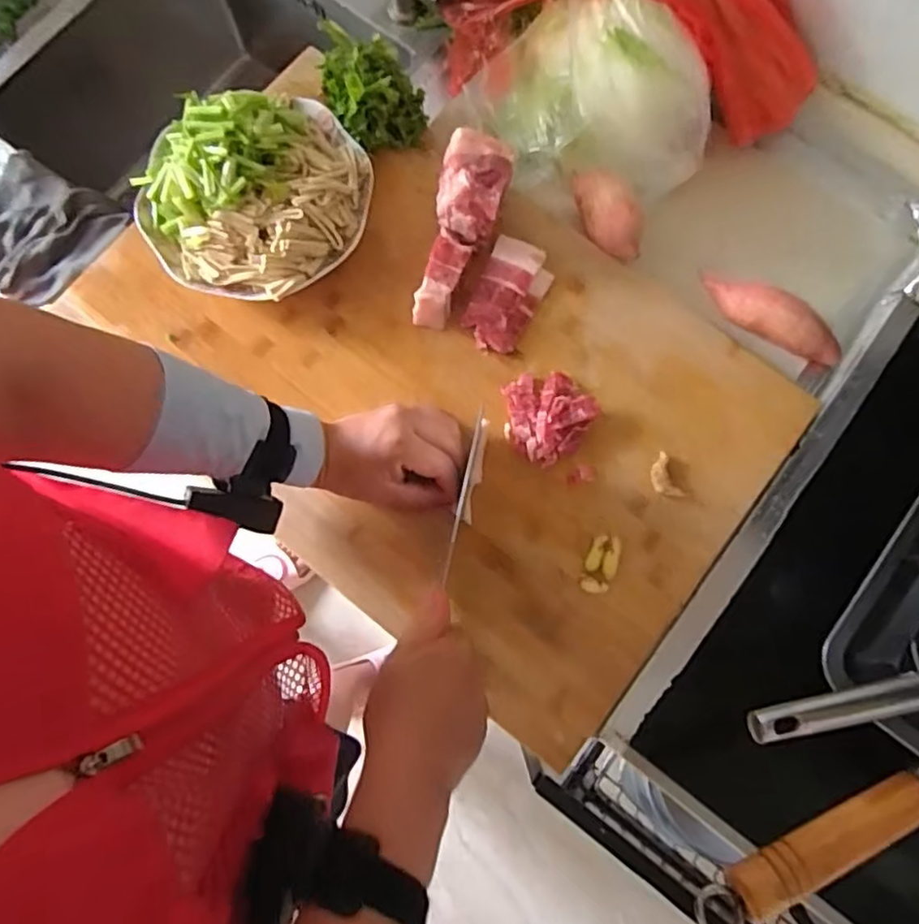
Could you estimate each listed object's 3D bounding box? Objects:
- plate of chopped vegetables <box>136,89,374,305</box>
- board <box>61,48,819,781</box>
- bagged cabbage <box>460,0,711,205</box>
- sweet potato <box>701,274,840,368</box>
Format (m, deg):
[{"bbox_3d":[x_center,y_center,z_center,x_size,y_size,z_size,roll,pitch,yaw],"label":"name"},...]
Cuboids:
[{"bbox_3d":[-0.176,-0.232,0.566,0.193,0.091,0.172,-39,81,-7],"label":"plate of chopped vegetables"},{"bbox_3d":[-0.003,-0.079,0.574,0.395,0.031,0.589,-43,81,-8],"label":"board"},{"bbox_3d":[0.117,-0.328,0.591,0.191,0.122,0.139,-3,78,0],"label":"bagged cabbage"},{"bbox_3d":[0.278,-0.128,0.577,0.134,0.031,0.036,29,80,6],"label":"sweet potato"}]

